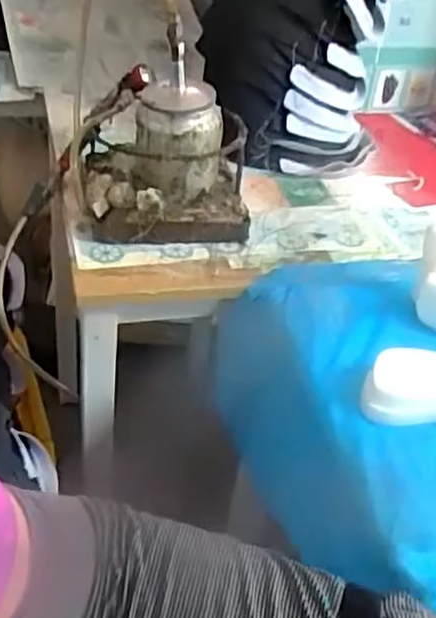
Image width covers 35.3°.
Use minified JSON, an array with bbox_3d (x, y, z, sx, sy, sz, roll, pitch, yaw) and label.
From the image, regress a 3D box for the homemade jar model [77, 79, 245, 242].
[{"bbox_3d":[-0.067,-0.188,0.869,0.209,0.169,0.177,1,38,-7],"label":"homemade jar model"}]

